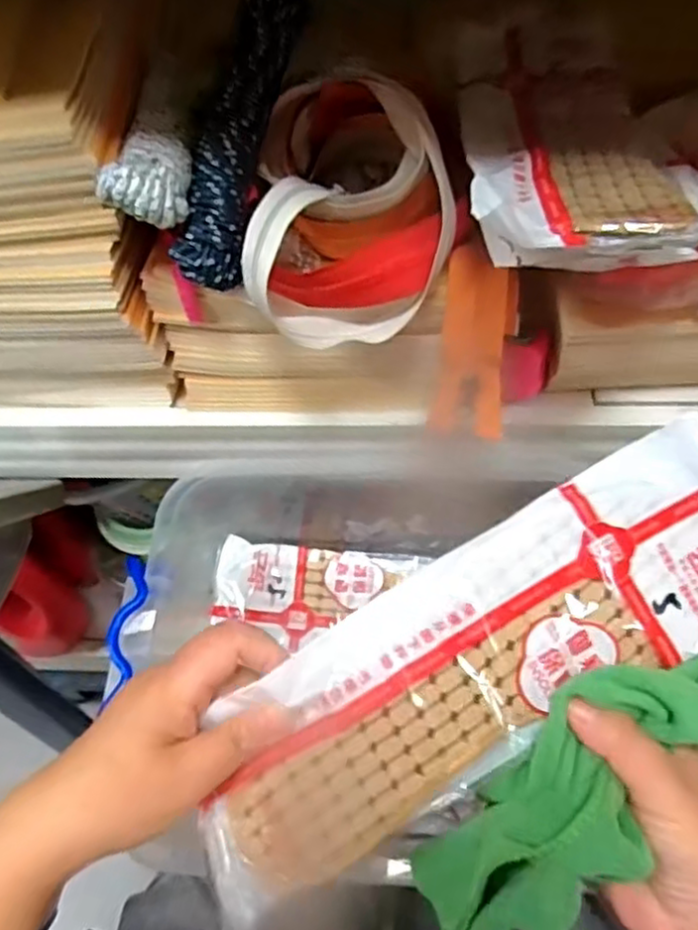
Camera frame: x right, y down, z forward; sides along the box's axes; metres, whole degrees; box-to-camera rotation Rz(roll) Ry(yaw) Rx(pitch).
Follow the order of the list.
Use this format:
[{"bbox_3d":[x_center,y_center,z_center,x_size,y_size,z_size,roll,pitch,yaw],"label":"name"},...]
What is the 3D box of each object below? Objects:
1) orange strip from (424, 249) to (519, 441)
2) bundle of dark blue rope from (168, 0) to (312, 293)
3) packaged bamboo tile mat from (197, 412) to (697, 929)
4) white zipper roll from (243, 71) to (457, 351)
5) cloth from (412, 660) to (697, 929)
[{"bbox_3d":[0.069,-0.065,0.382,0.039,0.012,0.097,6,97,8],"label":"orange strip"},{"bbox_3d":[-0.056,-0.173,0.368,0.028,0.028,0.161,17,93,15],"label":"bundle of dark blue rope"},{"bbox_3d":[0.061,0.093,0.333,0.304,0.009,0.101,-30,87,-1],"label":"packaged bamboo tile mat"},{"bbox_3d":[0.003,-0.137,0.374,0.102,0.086,0.125,4,56,7],"label":"white zipper roll"},{"bbox_3d":[0.097,0.153,0.319,0.182,0.078,0.064,-49,62,8],"label":"cloth"}]

